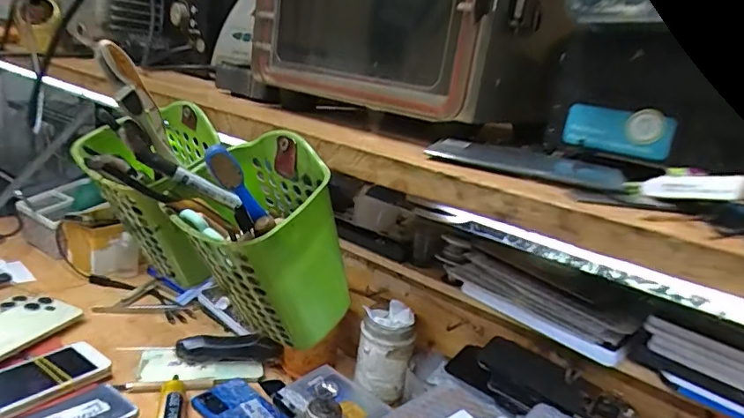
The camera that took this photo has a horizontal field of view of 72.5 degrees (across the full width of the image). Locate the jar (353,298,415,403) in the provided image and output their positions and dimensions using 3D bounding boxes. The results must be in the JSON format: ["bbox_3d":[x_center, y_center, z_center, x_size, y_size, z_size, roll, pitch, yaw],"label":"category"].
[{"bbox_3d":[0.019,0.192,0.702,0.070,0.117,0.064,8,16,-2],"label":"jar"}]

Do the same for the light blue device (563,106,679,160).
[{"bbox_3d":[0.149,-0.048,0.311,0.061,0.026,0.012,17,18,26],"label":"light blue device"}]

